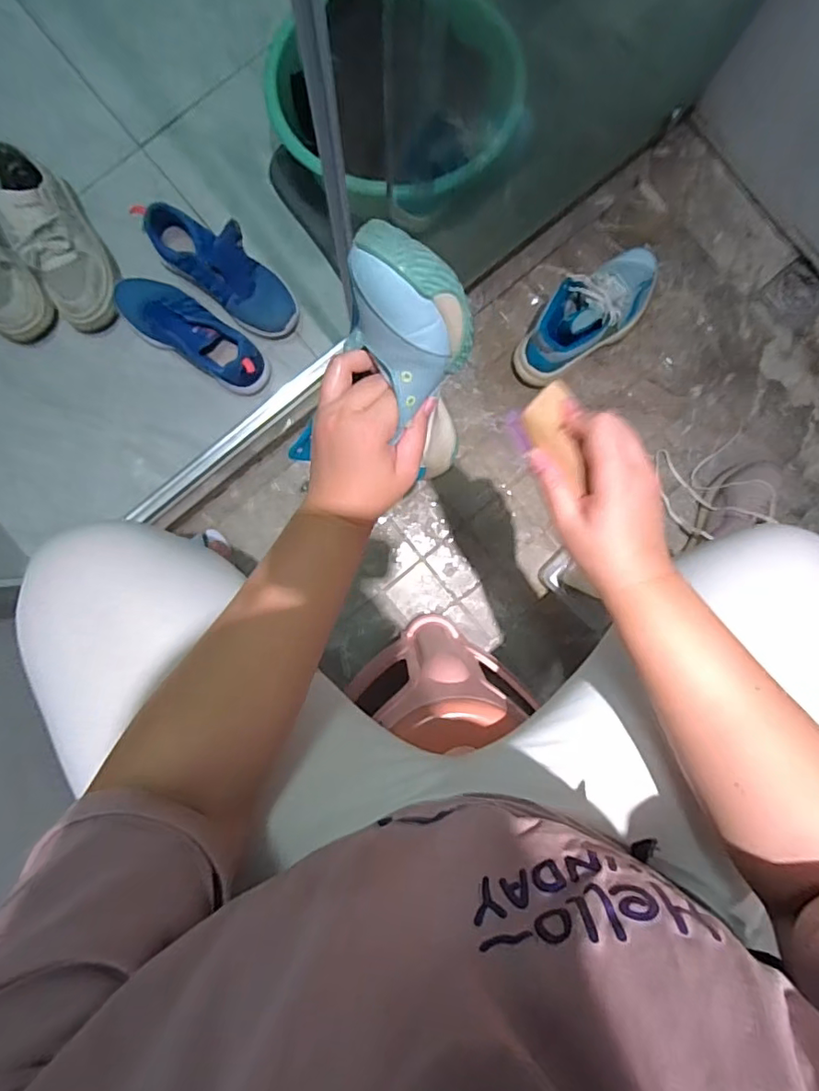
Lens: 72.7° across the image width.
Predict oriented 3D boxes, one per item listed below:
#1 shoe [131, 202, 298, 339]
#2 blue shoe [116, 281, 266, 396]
[{"bbox_3d":[-0.304,-0.449,0.890,0.270,0.114,0.099,39,87,-1],"label":"shoe"},{"bbox_3d":[-0.360,-0.353,0.909,0.277,0.095,0.094,31,87,-1],"label":"blue shoe"}]

